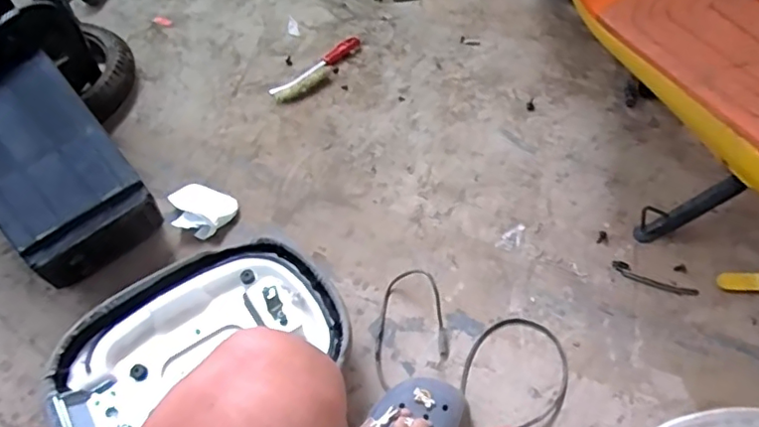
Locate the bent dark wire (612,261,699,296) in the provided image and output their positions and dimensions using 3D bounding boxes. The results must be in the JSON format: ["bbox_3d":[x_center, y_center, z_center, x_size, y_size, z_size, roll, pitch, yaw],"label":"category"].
[{"bbox_3d":[0.398,0.098,0.830,0.117,0.004,0.022,23,59,20],"label":"bent dark wire"}]

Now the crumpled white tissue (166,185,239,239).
[{"bbox_3d":[-0.296,-0.003,0.937,0.109,0.035,0.082,17,58,17],"label":"crumpled white tissue"}]

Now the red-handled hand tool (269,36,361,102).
[{"bbox_3d":[-0.118,-0.291,1.144,0.056,0.018,0.232,34,64,25],"label":"red-handled hand tool"}]

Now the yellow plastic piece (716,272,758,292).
[{"bbox_3d":[0.522,0.098,0.810,0.076,0.018,0.026,0,54,6],"label":"yellow plastic piece"}]

